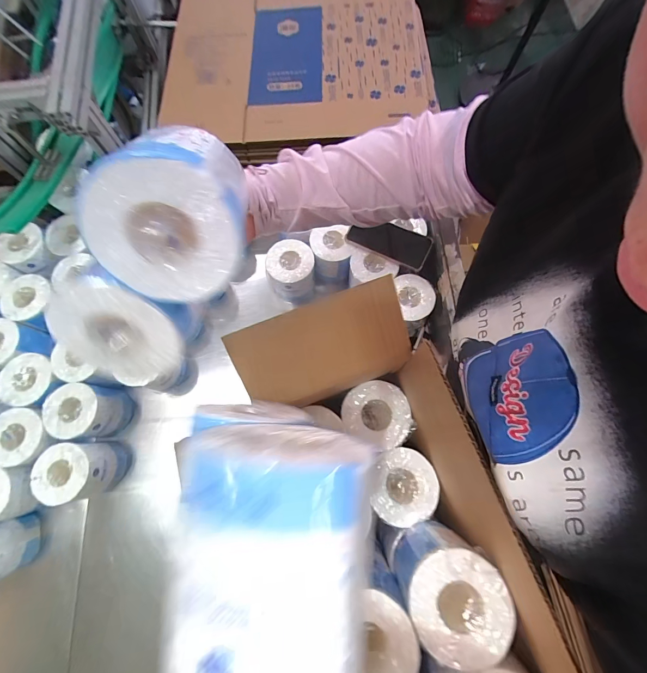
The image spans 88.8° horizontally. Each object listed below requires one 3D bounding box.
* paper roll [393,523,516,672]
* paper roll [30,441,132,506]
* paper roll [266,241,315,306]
[{"bbox_3d":[0.135,0.280,0.372,0.097,0.105,0.097,0,73,0],"label":"paper roll"},{"bbox_3d":[-0.444,0.248,0.615,0.098,0.113,0.095,0,73,0],"label":"paper roll"},{"bbox_3d":[-0.065,-0.132,0.719,0.105,0.113,0.089,-7,73,-2],"label":"paper roll"}]

